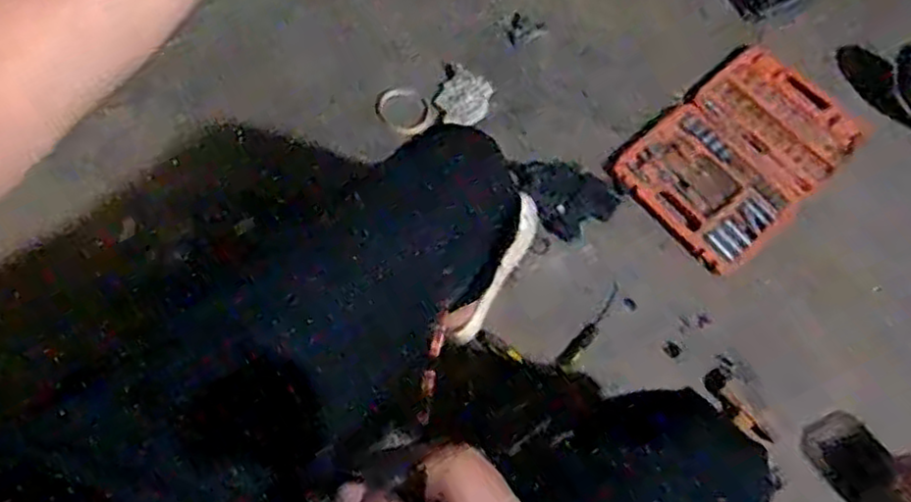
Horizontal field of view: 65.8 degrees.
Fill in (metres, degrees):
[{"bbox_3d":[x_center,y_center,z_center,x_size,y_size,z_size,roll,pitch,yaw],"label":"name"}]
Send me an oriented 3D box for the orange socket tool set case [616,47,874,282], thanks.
[{"bbox_3d":[0.468,-0.163,1.152,0.393,0.036,0.257,-40,76,-16],"label":"orange socket tool set case"}]

